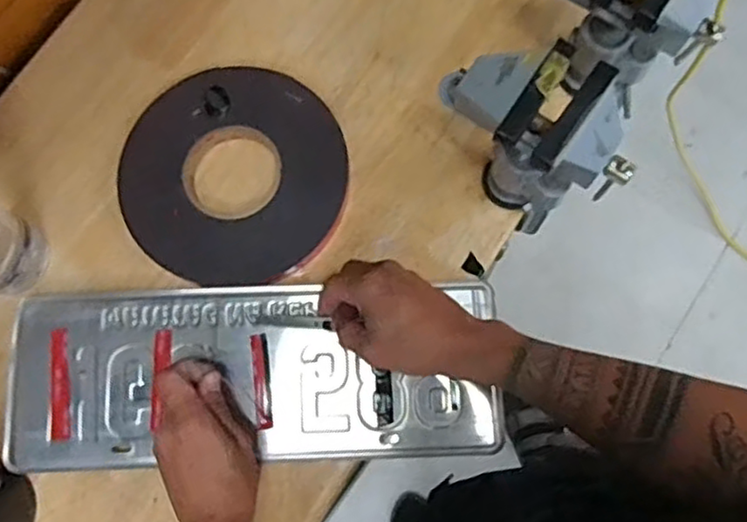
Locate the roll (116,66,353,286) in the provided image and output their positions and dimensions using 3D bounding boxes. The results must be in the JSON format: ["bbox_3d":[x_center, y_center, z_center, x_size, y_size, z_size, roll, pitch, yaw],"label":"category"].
[{"bbox_3d":[-0.116,-0.072,0.563,0.186,0.019,0.179,0,78,-1],"label":"roll"}]

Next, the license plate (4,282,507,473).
[{"bbox_3d":[-0.094,0.089,0.529,0.382,0.008,0.136,-2,80,-1],"label":"license plate"}]

